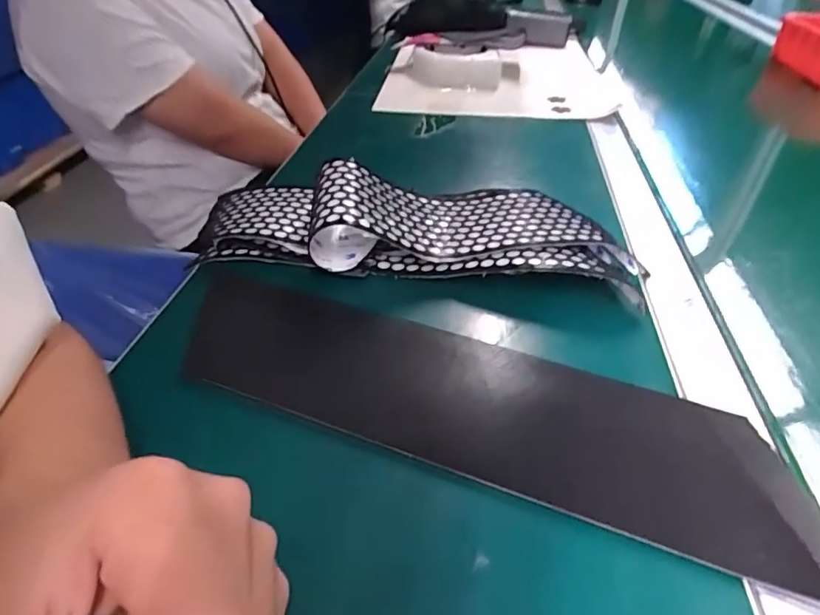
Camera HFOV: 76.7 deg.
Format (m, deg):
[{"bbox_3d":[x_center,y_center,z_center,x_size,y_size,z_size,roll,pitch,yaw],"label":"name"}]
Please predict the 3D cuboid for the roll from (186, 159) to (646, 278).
[{"bbox_3d":[0.003,-0.075,0.422,0.359,0.055,0.123,5,38,3],"label":"roll"}]

